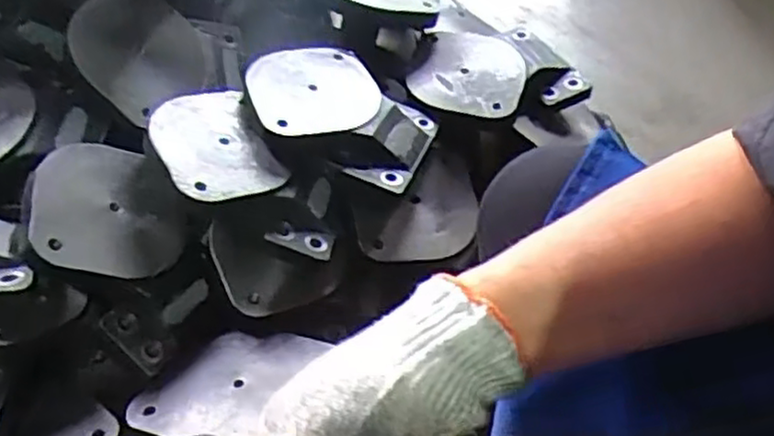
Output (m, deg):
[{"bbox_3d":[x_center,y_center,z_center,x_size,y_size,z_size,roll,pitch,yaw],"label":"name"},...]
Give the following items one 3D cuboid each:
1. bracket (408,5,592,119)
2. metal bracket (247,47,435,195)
[{"bbox_3d":[0.096,-0.167,0.835,0.121,0.033,0.144,12,47,9],"label":"bracket"},{"bbox_3d":[-0.049,-0.115,0.758,0.195,0.058,0.166,13,47,10],"label":"metal bracket"}]

